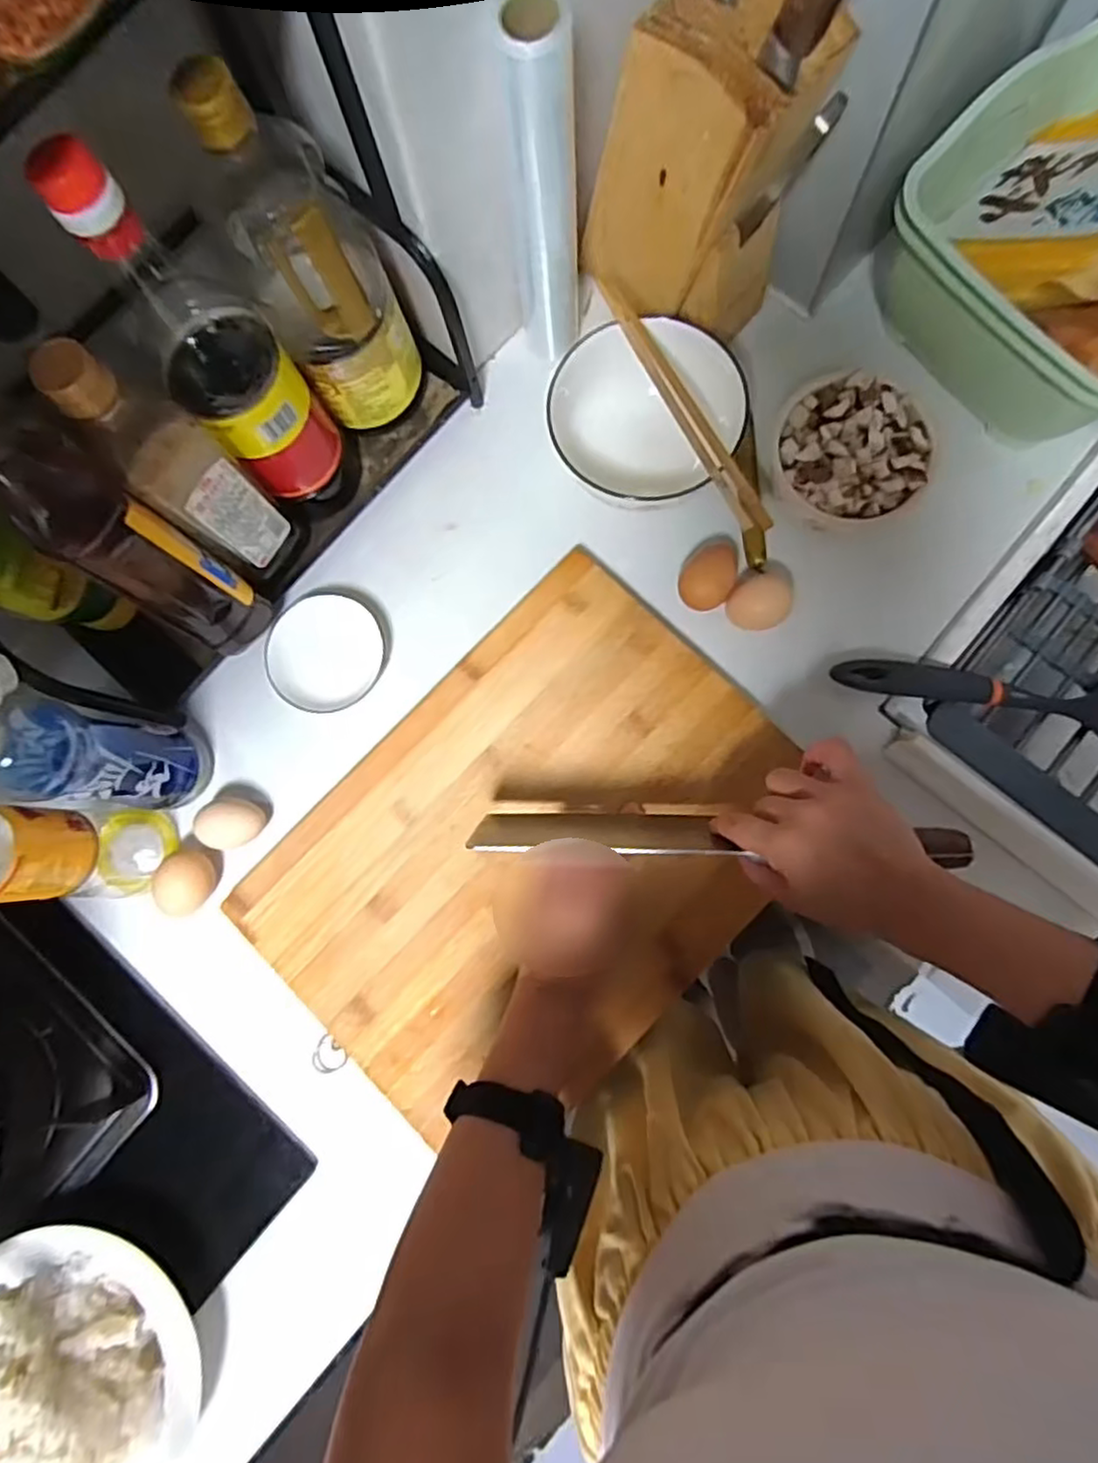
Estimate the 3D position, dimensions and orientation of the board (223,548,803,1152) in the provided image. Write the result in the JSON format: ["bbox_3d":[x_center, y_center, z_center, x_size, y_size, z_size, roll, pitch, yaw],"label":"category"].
[{"bbox_3d":[-0.013,0.096,0.539,0.410,0.017,0.304,-44,81,-3],"label":"board"}]

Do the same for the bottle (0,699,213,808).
[{"bbox_3d":[-0.324,0.018,0.481,0.064,0.225,0.063,8,82,5],"label":"bottle"}]

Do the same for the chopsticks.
[{"bbox_3d":[0.101,-0.249,0.520,0.021,0.014,0.228,-29,81,0],"label":"chopsticks"}]

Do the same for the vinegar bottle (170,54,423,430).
[{"bbox_3d":[-0.151,-0.307,0.466,0.073,0.228,0.066,-6,81,3],"label":"vinegar bottle"}]

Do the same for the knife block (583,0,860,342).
[{"bbox_3d":[0.108,-0.406,0.493,0.132,0.198,0.083,42,87,9],"label":"knife block"}]

